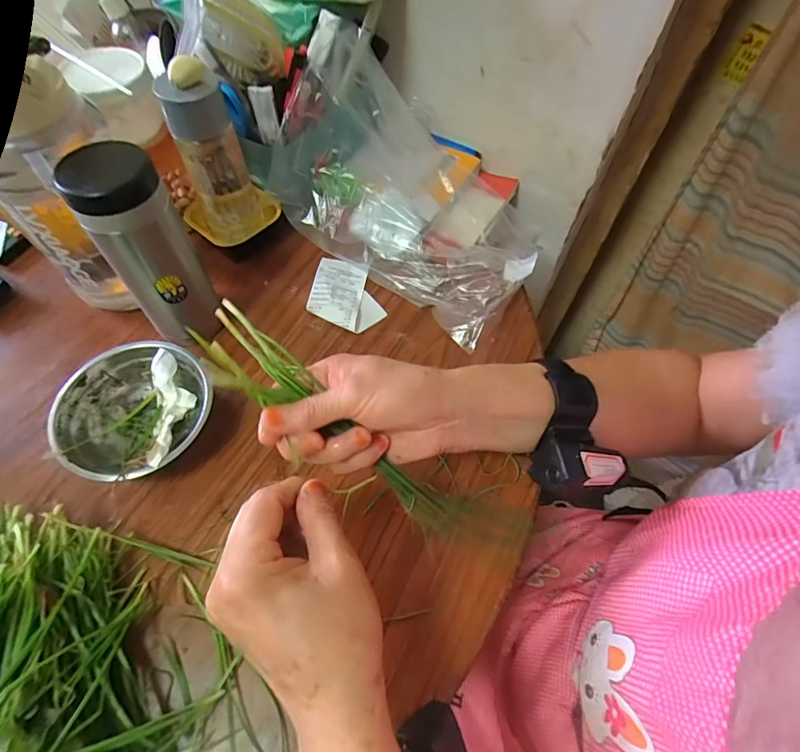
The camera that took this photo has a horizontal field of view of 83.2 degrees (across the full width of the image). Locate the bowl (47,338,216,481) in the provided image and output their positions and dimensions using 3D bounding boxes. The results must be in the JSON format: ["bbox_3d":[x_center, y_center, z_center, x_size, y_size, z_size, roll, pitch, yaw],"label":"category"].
[{"bbox_3d":[-0.229,0.034,0.390,0.108,0.042,0.119,5,60,1],"label":"bowl"}]

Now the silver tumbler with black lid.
[{"bbox_3d":[-0.212,-0.104,0.390,0.065,0.168,0.061,1,60,-1],"label":"silver tumbler with black lid"}]

